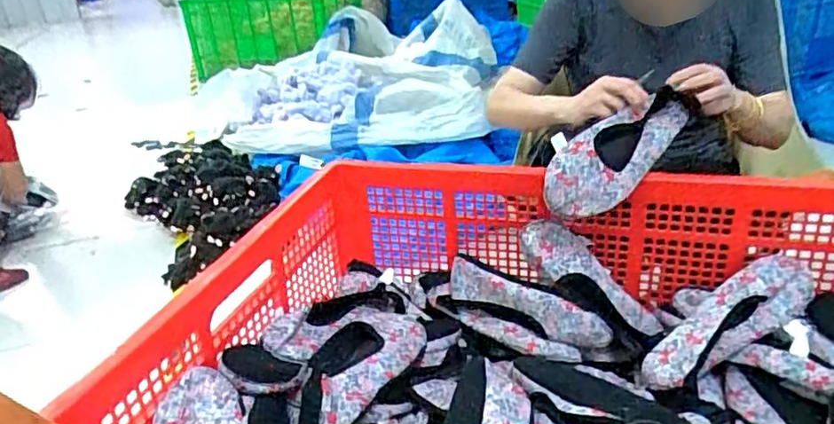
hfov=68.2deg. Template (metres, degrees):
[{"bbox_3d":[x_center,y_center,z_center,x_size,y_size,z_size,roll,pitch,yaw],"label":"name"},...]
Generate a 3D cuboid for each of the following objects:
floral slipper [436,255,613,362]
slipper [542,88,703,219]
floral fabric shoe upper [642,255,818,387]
[{"bbox_3d":[0.147,0.152,0.918,0.255,0.092,0.059,15,32,35],"label":"floral slipper"},{"bbox_3d":[0.272,-0.080,0.850,0.241,0.093,0.070,-36,36,-19],"label":"slipper"},{"bbox_3d":[0.428,0.151,0.846,0.277,0.073,0.067,-33,31,-6],"label":"floral fabric shoe upper"}]

